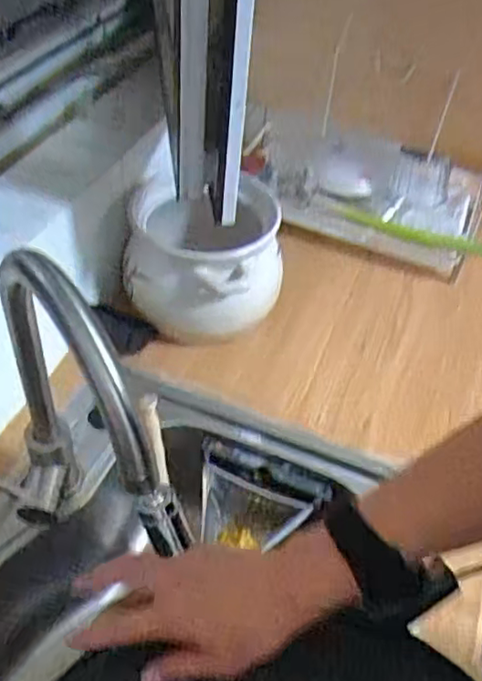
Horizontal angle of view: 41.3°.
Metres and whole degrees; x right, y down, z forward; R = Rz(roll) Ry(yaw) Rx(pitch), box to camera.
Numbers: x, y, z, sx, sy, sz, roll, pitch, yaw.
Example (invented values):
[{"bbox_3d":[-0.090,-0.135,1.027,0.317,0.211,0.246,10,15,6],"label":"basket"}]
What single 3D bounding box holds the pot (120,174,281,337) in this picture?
[{"bbox_3d":[-0.050,-0.116,0.871,0.196,0.170,0.209,3,46,-3],"label":"pot"}]

